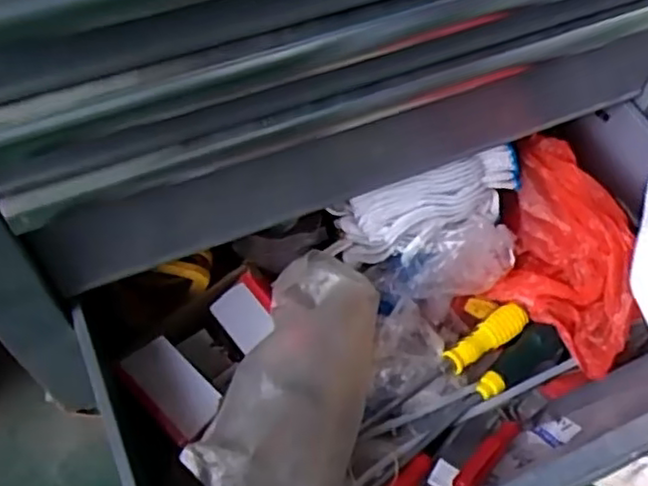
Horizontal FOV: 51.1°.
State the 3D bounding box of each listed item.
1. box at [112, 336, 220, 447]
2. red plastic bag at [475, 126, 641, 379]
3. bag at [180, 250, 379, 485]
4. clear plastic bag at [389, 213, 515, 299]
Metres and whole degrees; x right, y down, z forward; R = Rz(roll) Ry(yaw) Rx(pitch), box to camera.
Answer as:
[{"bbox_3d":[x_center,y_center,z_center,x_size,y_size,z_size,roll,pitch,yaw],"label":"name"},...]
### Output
[{"bbox_3d":[-0.136,0.130,0.600,0.095,0.036,0.052,40,64,19],"label":"box"},{"bbox_3d":[0.247,0.006,0.687,0.136,0.106,0.194,17,59,6],"label":"red plastic bag"},{"bbox_3d":[-0.018,0.114,0.578,0.111,0.086,0.227,16,59,6],"label":"bag"},{"bbox_3d":[0.122,0.008,0.666,0.126,0.072,0.071,-14,61,-12],"label":"clear plastic bag"}]

